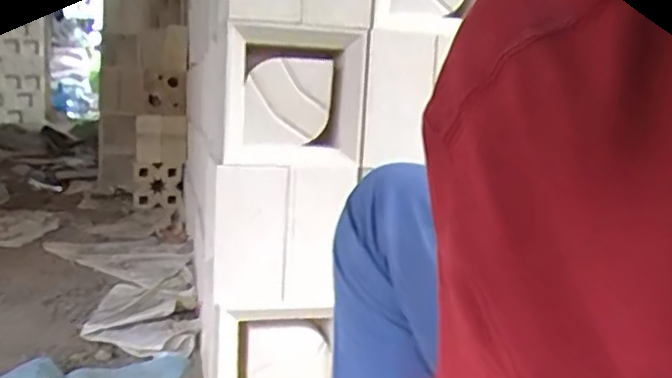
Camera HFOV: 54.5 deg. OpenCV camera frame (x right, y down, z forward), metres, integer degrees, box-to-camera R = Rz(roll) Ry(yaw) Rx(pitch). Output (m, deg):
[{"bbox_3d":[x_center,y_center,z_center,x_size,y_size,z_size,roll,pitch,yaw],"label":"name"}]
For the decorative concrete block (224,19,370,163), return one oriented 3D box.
[{"bbox_3d":[-0.078,-0.148,1.049,0.228,0.205,0.109,-1,7,-14],"label":"decorative concrete block"}]

